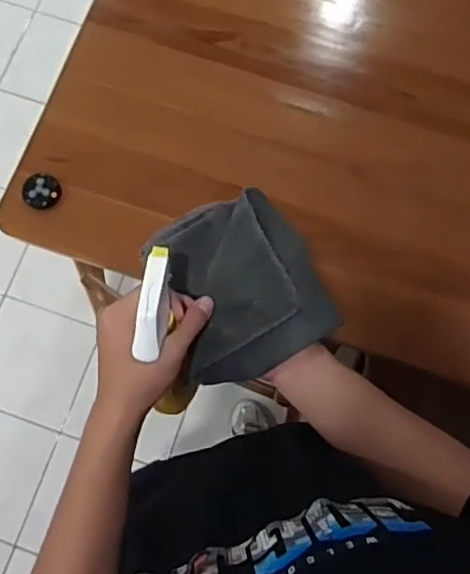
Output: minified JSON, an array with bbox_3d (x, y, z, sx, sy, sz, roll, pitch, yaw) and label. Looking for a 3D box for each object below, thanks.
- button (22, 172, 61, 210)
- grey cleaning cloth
[{"bbox_3d":[-0.307,-0.155,0.899,0.059,0.021,0.059,0,78,1],"label":"button"},{"bbox_3d":[0.004,-0.004,0.562,0.145,0.046,0.170,-24,79,-4],"label":"grey cleaning cloth"}]

